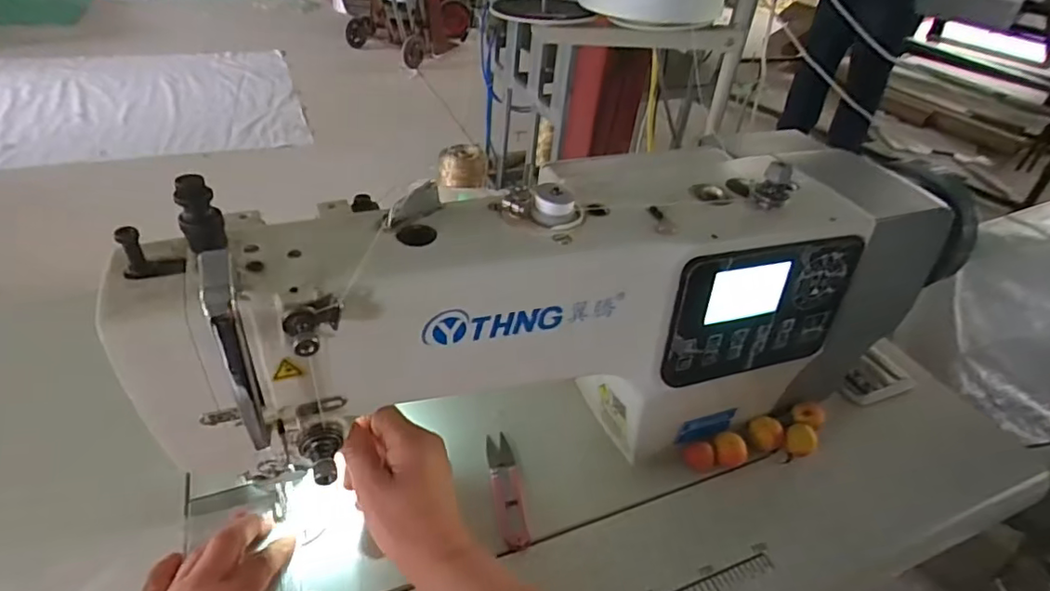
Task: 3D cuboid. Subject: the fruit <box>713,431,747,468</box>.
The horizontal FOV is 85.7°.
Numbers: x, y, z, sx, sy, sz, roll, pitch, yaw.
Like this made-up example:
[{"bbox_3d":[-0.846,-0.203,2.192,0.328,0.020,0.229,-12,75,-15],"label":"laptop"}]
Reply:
[{"bbox_3d":[0.177,0.133,0.489,0.028,0.022,0.025,30,44,25],"label":"fruit"}]

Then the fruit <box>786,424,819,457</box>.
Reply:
[{"bbox_3d":[0.243,0.128,0.500,0.024,0.020,0.024,30,44,25],"label":"fruit"}]

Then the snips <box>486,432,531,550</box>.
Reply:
[{"bbox_3d":[-0.014,0.154,0.453,0.022,0.010,0.102,-2,40,-11],"label":"snips"}]

